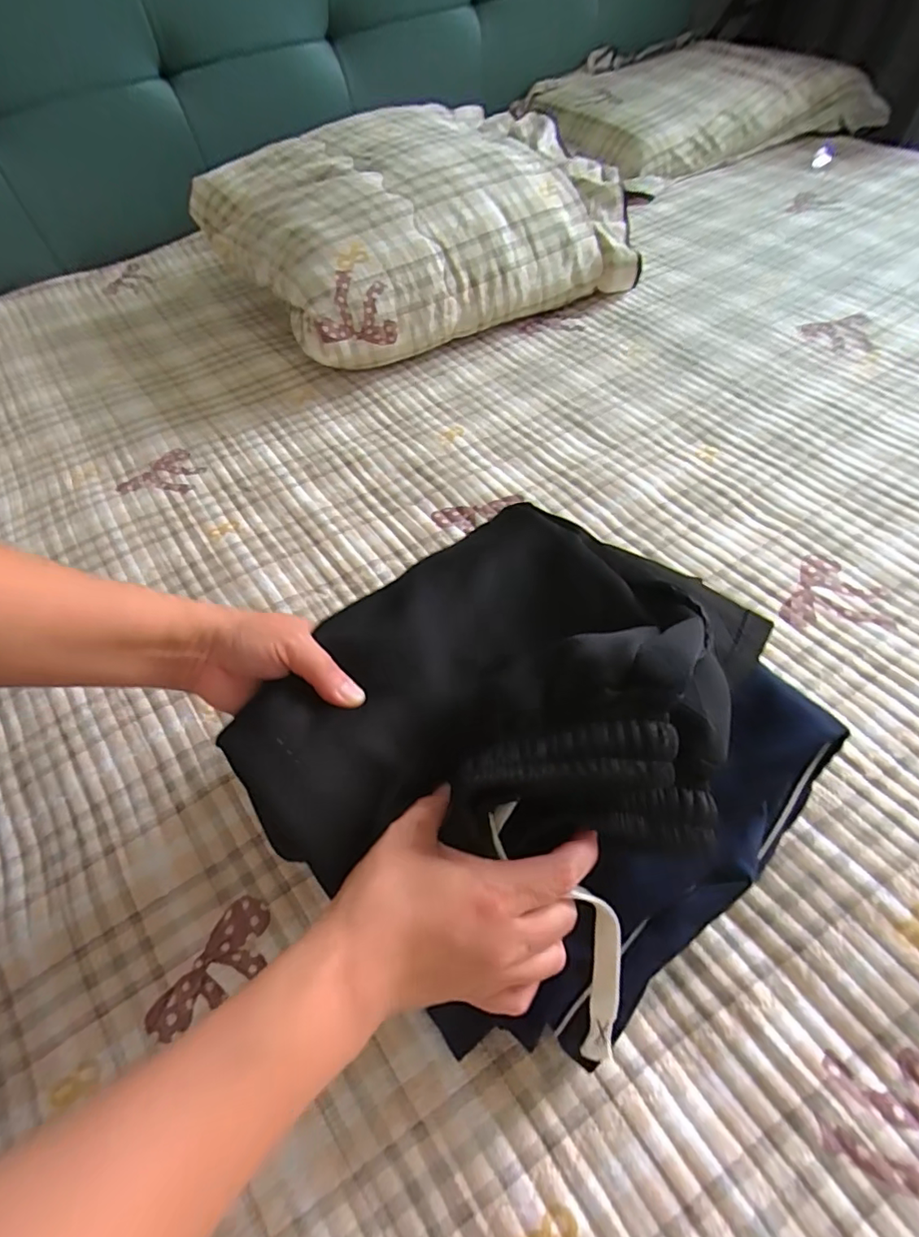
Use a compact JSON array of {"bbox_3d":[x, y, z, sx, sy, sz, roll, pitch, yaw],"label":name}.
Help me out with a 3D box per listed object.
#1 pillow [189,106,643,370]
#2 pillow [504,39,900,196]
[{"bbox_3d":[-0.057,-0.557,0.782,0.532,0.193,0.345,-25,57,-11],"label":"pillow"},{"bbox_3d":[0.483,-1.064,1.116,0.654,0.131,0.423,-32,59,-16],"label":"pillow"}]

